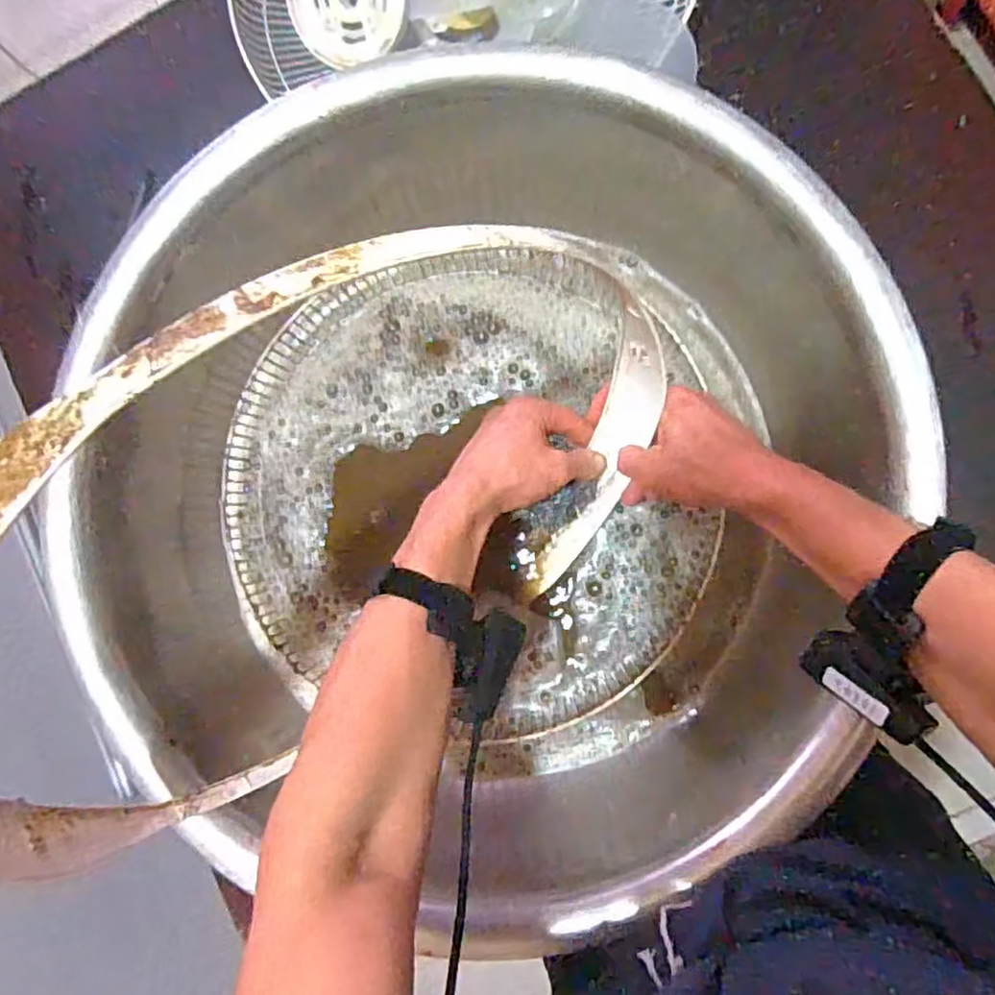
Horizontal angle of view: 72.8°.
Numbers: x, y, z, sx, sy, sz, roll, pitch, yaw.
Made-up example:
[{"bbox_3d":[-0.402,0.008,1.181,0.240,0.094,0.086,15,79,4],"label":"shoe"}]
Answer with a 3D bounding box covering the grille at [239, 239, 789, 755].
[{"bbox_3d":[-0.013,-0.008,0.615,0.470,0.030,0.426,-2,86,7],"label":"grille"}]

